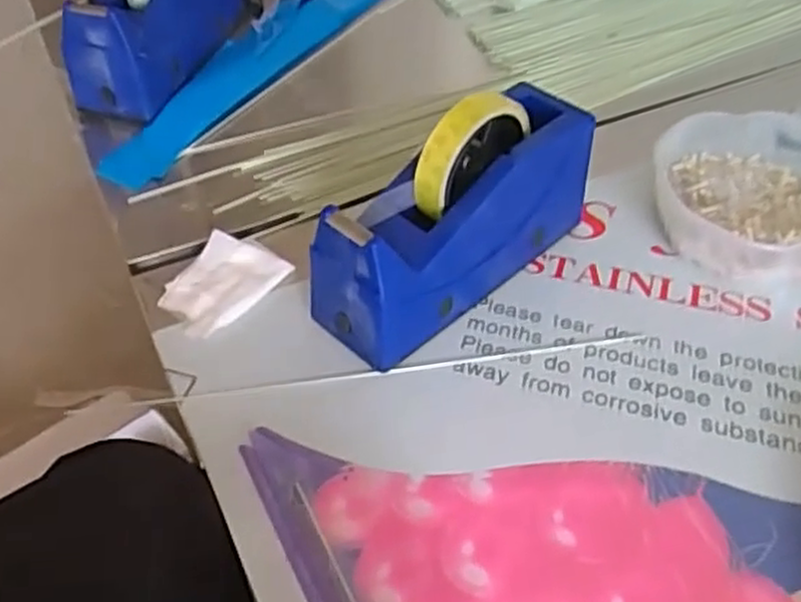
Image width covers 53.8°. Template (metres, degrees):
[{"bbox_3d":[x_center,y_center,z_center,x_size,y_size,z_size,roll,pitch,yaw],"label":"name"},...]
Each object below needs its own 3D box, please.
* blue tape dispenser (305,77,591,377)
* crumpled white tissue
[{"bbox_3d":[0.039,-0.059,0.503,0.204,0.120,0.065,-34,55,-27],"label":"blue tape dispenser"},{"bbox_3d":[-0.123,-0.012,0.536,0.059,0.013,0.078,27,54,21],"label":"crumpled white tissue"}]

